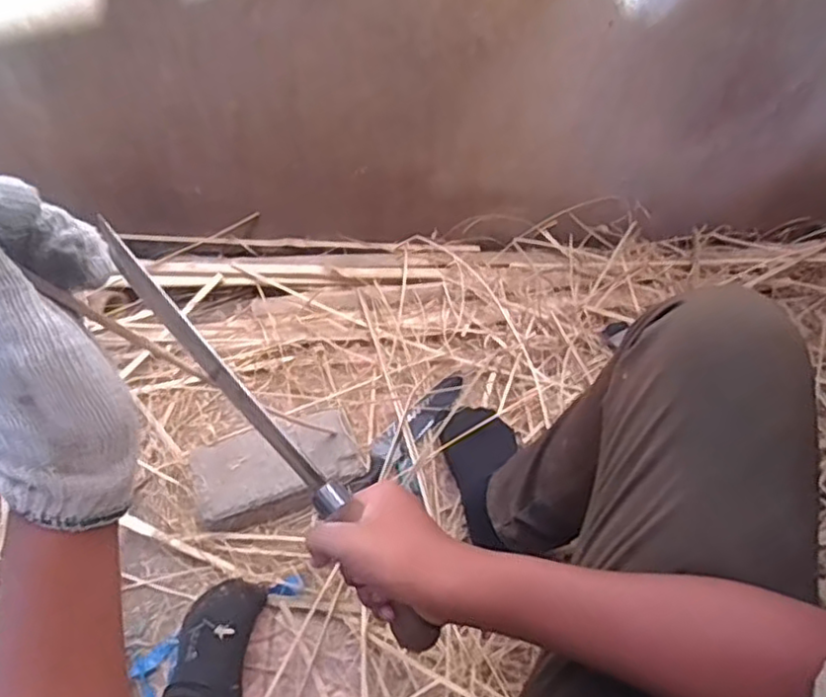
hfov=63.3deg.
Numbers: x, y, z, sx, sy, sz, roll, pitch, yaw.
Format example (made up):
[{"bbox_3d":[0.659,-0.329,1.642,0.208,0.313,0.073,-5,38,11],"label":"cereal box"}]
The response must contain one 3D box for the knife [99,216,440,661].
[{"bbox_3d":[-0.106,0.060,0.488,0.025,0.046,0.385,-38,85,-24],"label":"knife"}]

